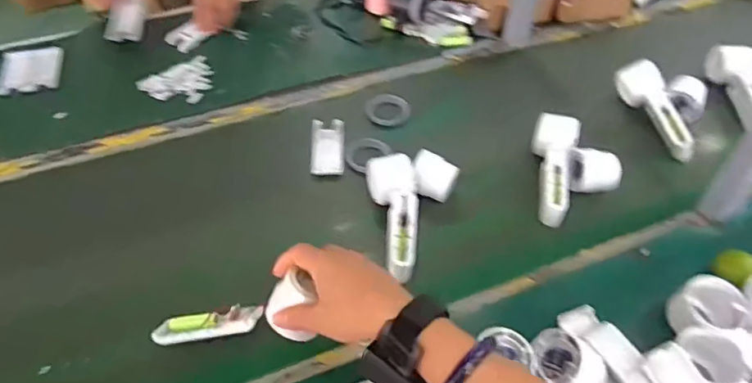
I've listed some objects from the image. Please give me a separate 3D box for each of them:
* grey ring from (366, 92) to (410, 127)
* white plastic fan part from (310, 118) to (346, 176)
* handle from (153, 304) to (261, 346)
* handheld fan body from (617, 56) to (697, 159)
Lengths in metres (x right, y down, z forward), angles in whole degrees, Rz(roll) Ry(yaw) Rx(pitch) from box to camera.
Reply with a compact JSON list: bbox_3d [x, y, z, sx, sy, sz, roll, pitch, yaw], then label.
[{"bbox_3d":[0.018,-0.123,0.808,0.068,0.006,0.071,0,47,0],"label":"grey ring"},{"bbox_3d":[-0.067,-0.062,0.754,0.046,0.015,0.103,0,47,-1],"label":"white plastic fan part"},{"bbox_3d":[-0.168,0.134,0.542,0.113,0.013,0.030,-12,45,10],"label":"handle"},{"bbox_3d":[0.414,-0.121,0.781,0.045,0.067,0.162,-12,48,-12],"label":"handheld fan body"}]

